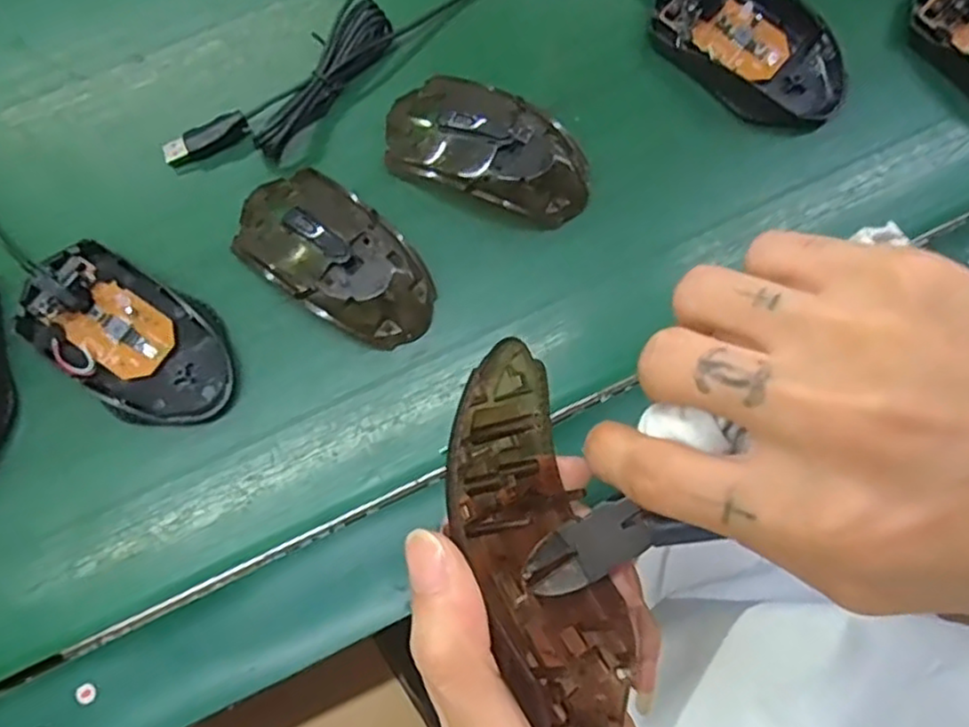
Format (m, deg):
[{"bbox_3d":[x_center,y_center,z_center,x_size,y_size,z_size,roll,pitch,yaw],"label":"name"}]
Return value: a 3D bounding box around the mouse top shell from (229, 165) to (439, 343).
[{"bbox_3d":[-0.074,-0.054,0.349,0.108,0.032,0.058,39,80,7],"label":"mouse top shell"}]

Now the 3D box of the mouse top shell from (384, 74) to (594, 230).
[{"bbox_3d":[0.002,-0.110,0.362,0.108,0.029,0.058,26,78,5],"label":"mouse top shell"}]

